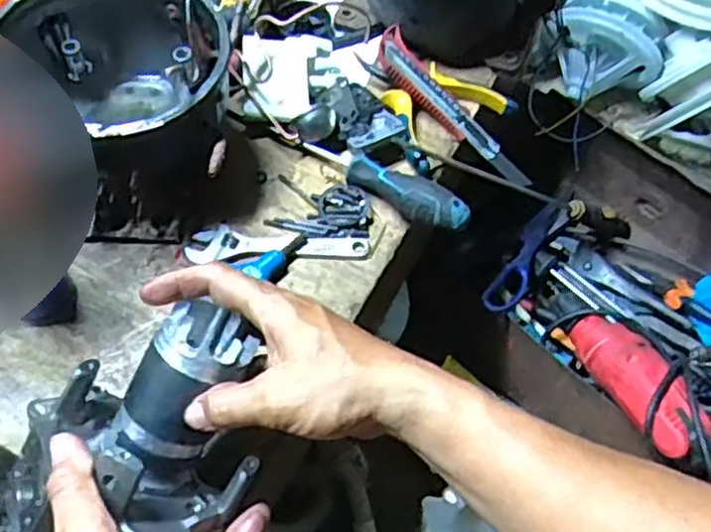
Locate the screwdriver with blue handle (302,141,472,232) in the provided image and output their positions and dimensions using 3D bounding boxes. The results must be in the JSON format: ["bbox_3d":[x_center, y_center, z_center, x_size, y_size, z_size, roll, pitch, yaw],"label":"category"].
[{"bbox_3d":[0.025,-0.071,0.628,0.158,0.033,0.028,33,62,17],"label":"screwdriver with blue handle"}]

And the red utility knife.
[{"bbox_3d":[0.091,-0.144,0.689,0.191,0.020,0.037,45,65,0],"label":"red utility knife"}]

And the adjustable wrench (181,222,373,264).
[{"bbox_3d":[-0.063,-0.020,0.608,0.148,0.009,0.032,-4,58,-5],"label":"adjustable wrench"}]

